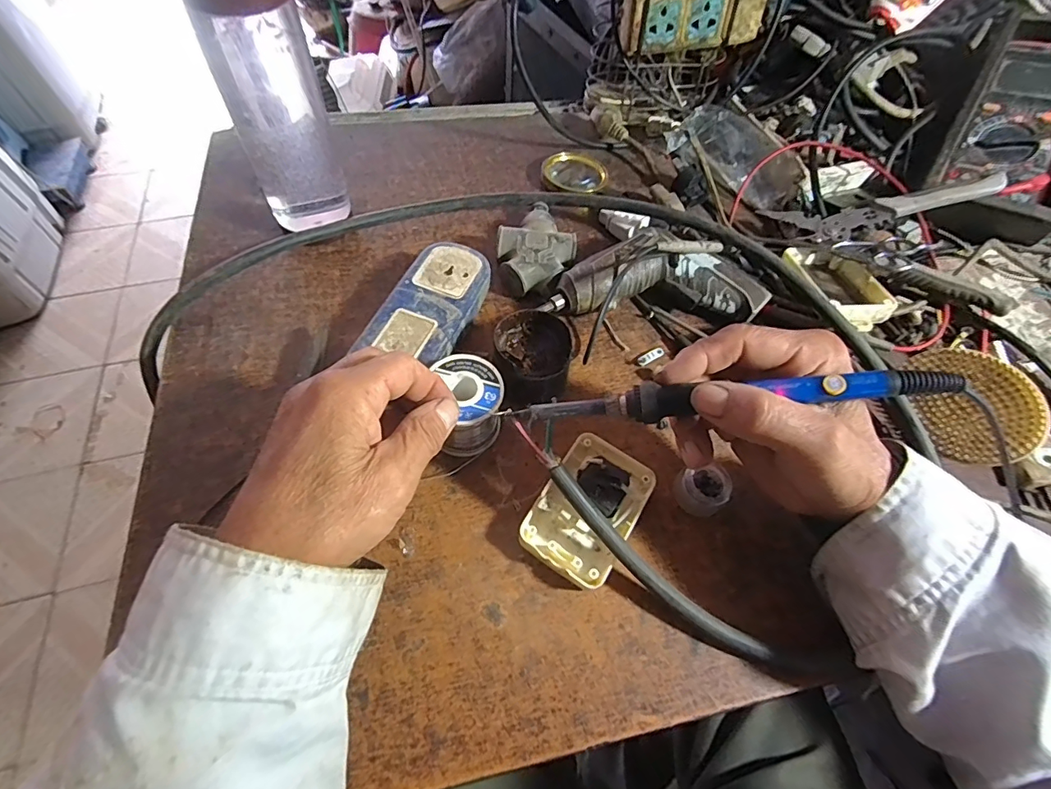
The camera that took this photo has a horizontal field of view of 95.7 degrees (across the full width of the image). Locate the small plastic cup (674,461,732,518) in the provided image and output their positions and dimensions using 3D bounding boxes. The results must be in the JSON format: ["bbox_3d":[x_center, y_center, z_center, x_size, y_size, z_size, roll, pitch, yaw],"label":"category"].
[{"bbox_3d":[0.120,0.065,0.322,0.031,0.019,0.031,1,59,-2],"label":"small plastic cup"}]

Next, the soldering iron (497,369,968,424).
[{"bbox_3d":[0.094,0.004,0.242,0.211,0.019,0.018,-5,58,15],"label":"soldering iron"}]

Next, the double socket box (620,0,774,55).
[{"bbox_3d":[0.166,-0.370,0.463,0.140,0.057,0.027,-4,59,-5],"label":"double socket box"}]

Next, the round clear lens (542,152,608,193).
[{"bbox_3d":[0.053,-0.231,0.497,0.070,0.017,0.063,-39,68,-22],"label":"round clear lens"}]

